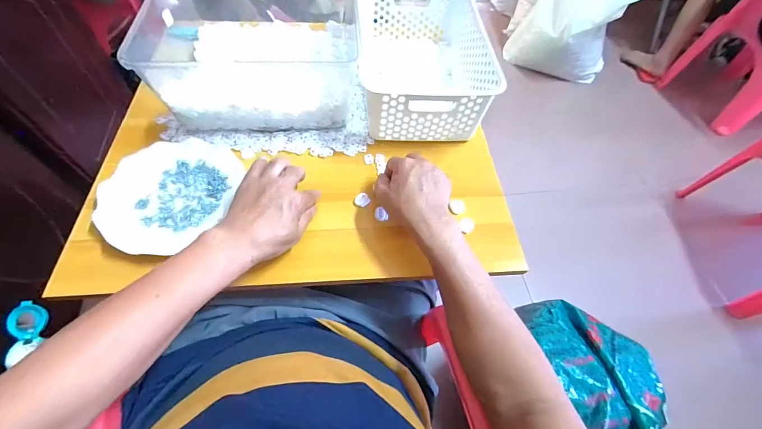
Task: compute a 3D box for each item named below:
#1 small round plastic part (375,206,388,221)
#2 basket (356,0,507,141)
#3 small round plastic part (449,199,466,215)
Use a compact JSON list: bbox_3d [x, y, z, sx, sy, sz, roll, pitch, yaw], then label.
[{"bbox_3d":[0.000,0.000,0.474,0.013,0.011,0.021,-34,66,-23],"label":"small round plastic part"},{"bbox_3d":[0.071,-0.268,0.584,0.205,0.099,0.303,-1,58,-5],"label":"basket"},{"bbox_3d":[0.110,-0.011,0.483,0.017,0.015,0.021,-38,68,-24],"label":"small round plastic part"}]

